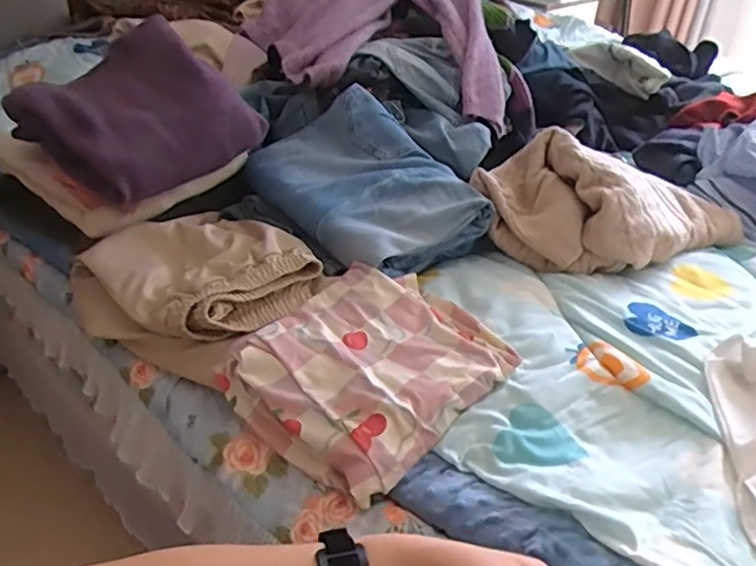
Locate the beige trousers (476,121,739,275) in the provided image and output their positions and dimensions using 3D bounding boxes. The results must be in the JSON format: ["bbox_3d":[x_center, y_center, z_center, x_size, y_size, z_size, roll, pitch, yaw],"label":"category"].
[{"bbox_3d":[0.345,-0.117,0.903,0.423,0.135,0.199,-2,34,-8],"label":"beige trousers"}]

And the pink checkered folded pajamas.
[{"bbox_3d":[0.002,0.088,0.680,0.227,0.070,0.274,28,40,32],"label":"pink checkered folded pajamas"}]

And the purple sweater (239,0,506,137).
[{"bbox_3d":[-0.015,-0.456,1.134,0.463,0.194,0.399,2,33,-2],"label":"purple sweater"}]

